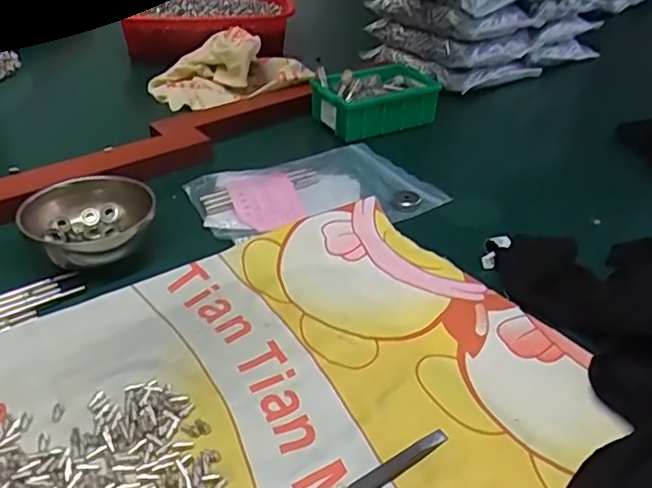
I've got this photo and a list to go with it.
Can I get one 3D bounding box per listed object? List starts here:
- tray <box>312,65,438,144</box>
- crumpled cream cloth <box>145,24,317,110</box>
[{"bbox_3d":[0.063,-0.182,0.775,0.149,0.054,0.101,-11,37,-19],"label":"tray"},{"bbox_3d":[-0.139,-0.251,0.851,0.212,0.069,0.160,-6,36,-12],"label":"crumpled cream cloth"}]

